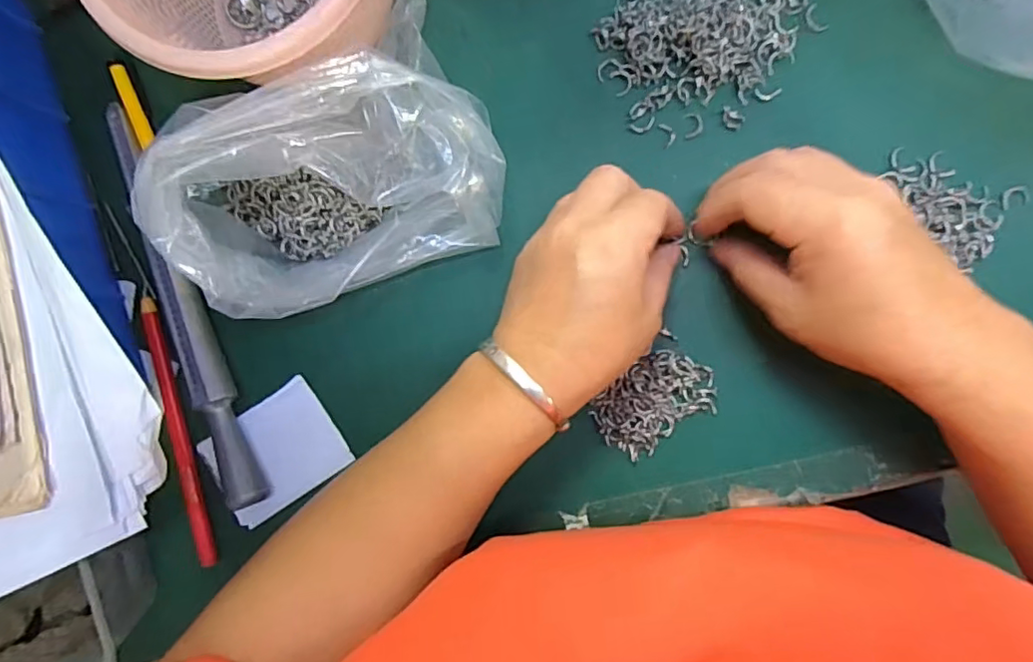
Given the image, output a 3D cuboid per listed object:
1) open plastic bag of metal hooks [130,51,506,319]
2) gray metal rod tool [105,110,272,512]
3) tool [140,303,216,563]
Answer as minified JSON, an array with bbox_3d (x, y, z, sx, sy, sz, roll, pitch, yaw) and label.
[{"bbox_3d":[-0.089,-0.066,0.283,0.162,0.092,0.089,-22,89,6],"label":"open plastic bag of metal hooks"},{"bbox_3d":[-0.185,-0.001,0.326,0.019,0.019,0.207,-20,89,6],"label":"gray metal rod tool"},{"bbox_3d":[-0.195,0.058,0.334,0.011,0.007,0.155,-13,89,6],"label":"tool"}]

